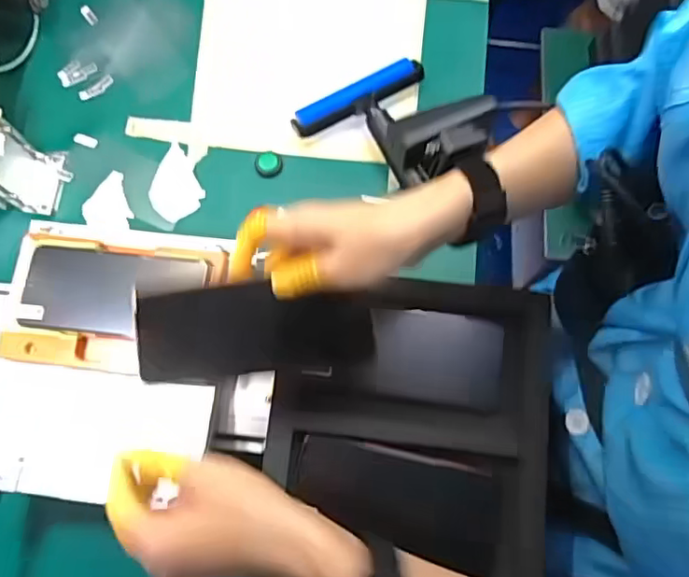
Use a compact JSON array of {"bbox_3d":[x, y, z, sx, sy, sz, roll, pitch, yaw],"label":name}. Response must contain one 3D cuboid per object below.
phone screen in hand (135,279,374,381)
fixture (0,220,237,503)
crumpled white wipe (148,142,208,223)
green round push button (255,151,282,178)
[{"bbox_3d":[-0.060,0.027,0.399,0.157,0.006,0.062,-4,90,-7],"label":"phone screen in hand"},{"bbox_3d":[-0.209,0.078,0.501,0.209,0.039,0.278,3,76,2],"label":"fixture"},{"bbox_3d":[-0.195,-0.127,0.679,0.060,0.014,0.099,4,76,2],"label":"crumpled white wipe"},{"bbox_3d":[-0.090,-0.146,0.681,0.031,0.010,0.029,0,76,1],"label":"green round push button"}]

